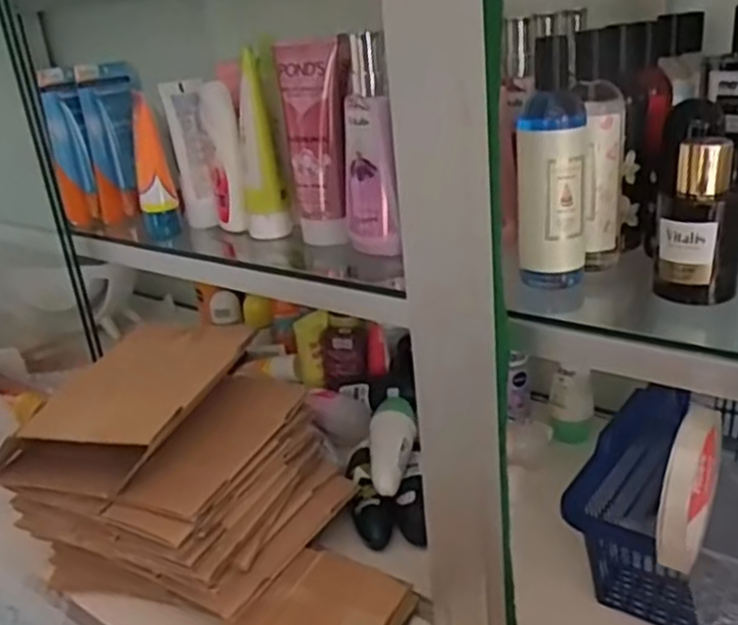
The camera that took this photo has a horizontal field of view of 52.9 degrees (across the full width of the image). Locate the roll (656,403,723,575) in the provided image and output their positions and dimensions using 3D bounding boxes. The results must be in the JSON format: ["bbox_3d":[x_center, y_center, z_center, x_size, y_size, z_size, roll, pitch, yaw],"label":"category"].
[{"bbox_3d":[0.174,0.091,0.399,0.013,0.085,0.090,10,28,33],"label":"roll"}]

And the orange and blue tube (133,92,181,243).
[{"bbox_3d":[-0.194,-0.127,0.663,0.033,0.123,0.031,-11,24,-10],"label":"orange and blue tube"}]

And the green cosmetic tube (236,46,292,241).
[{"bbox_3d":[-0.097,-0.137,0.629,0.028,0.147,0.038,-17,26,-23],"label":"green cosmetic tube"}]

